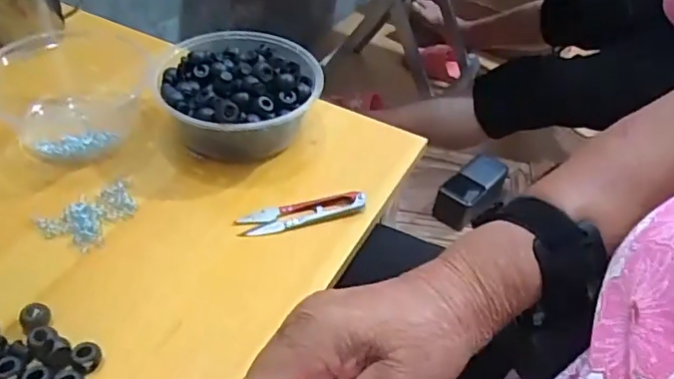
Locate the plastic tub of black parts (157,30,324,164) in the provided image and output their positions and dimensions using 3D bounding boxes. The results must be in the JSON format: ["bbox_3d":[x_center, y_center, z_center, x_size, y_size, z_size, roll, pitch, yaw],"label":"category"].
[{"bbox_3d":[-0.082,-0.081,0.505,0.131,0.066,0.136,2,44,-2],"label":"plastic tub of black parts"}]

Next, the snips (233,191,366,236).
[{"bbox_3d":[-0.027,0.018,0.450,0.101,0.010,0.023,-10,46,-15],"label":"snips"}]

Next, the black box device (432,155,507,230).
[{"bbox_3d":[0.202,0.002,0.858,0.060,0.049,0.142,31,50,25],"label":"black box device"}]

